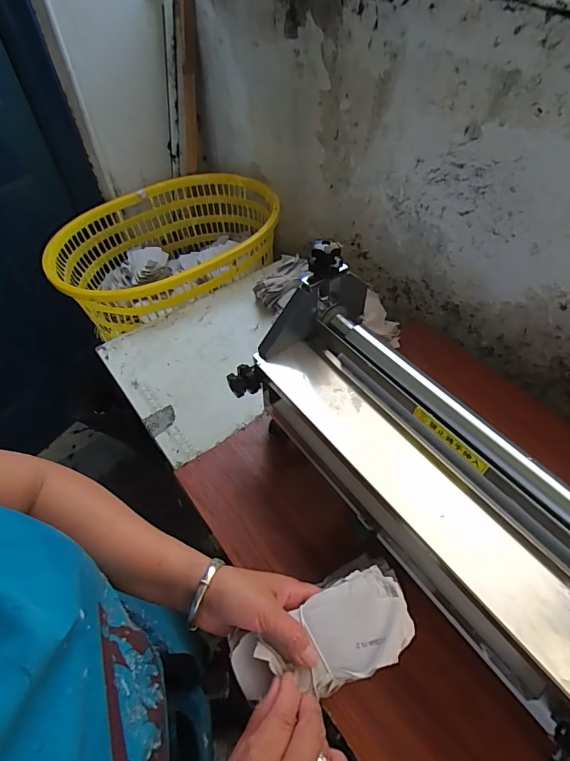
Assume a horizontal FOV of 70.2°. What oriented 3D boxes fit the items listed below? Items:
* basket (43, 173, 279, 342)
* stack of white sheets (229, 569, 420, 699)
[{"bbox_3d":[-0.304,-0.345,1.130,0.617,0.224,0.477,-30,56,-21],"label":"basket"},{"bbox_3d":[0.034,0.227,0.360,0.157,0.034,0.076,-20,52,-9],"label":"stack of white sheets"}]

